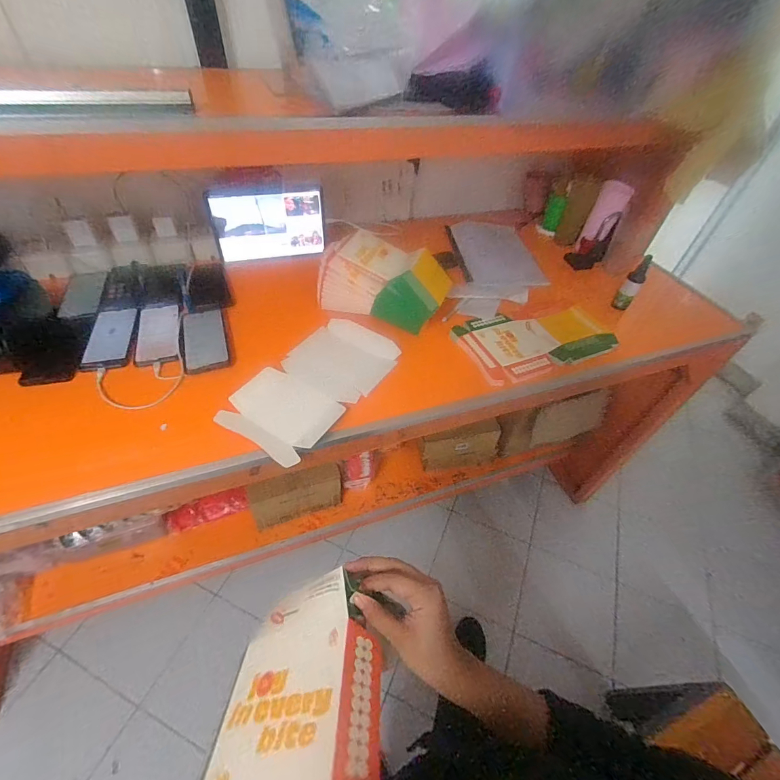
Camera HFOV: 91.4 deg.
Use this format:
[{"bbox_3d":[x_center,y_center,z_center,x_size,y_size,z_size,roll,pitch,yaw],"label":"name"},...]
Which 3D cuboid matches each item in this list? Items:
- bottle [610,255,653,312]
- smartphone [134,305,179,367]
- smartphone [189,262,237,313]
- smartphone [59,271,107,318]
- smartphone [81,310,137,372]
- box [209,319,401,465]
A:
[{"bbox_3d":[0.519,-0.229,0.813,0.037,0.118,0.045,33,53,21],"label":"bottle"},{"bbox_3d":[-0.431,-0.105,0.709,0.070,0.013,0.156,-11,51,-15],"label":"smartphone"},{"bbox_3d":[-0.381,-0.220,0.805,0.081,0.007,0.151,-15,61,-19],"label":"smartphone"},{"bbox_3d":[-0.625,-0.199,0.778,0.065,0.013,0.169,-12,51,-16],"label":"smartphone"},{"bbox_3d":[-0.507,-0.100,0.697,0.075,0.014,0.158,-7,50,-12],"label":"smartphone"},{"bbox_3d":[-0.129,-0.013,0.665,0.161,0.033,0.306,31,53,20],"label":"box"}]

